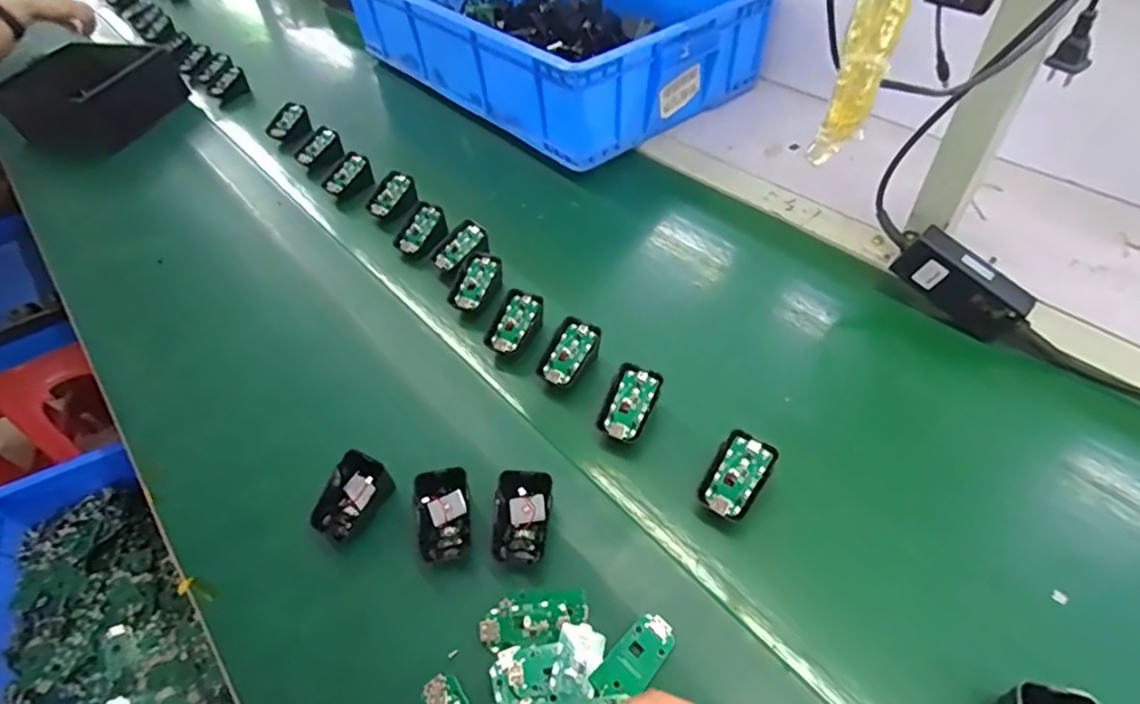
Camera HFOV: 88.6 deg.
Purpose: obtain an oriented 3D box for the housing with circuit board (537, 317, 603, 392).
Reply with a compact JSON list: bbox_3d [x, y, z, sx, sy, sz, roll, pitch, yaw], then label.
[{"bbox_3d":[-0.001,0.007,0.569,0.041,0.044,0.065,26,55,25],"label":"housing with circuit board"}]

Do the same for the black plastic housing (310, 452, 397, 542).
[{"bbox_3d":[-0.178,0.118,0.479,0.049,0.044,0.064,20,53,21],"label":"black plastic housing"}]

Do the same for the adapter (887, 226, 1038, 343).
[{"bbox_3d":[0.370,-0.064,0.555,0.027,0.055,0.120,-37,73,-26],"label":"adapter"}]

